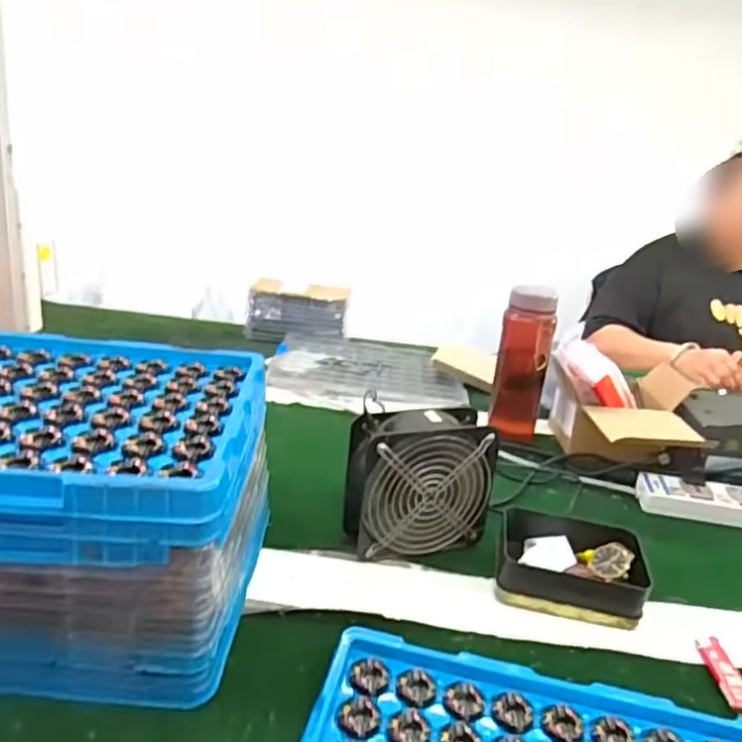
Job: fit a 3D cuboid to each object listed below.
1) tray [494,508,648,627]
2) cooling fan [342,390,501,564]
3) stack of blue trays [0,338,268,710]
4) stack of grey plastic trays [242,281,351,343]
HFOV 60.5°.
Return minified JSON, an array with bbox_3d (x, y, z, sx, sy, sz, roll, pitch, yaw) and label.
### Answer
[{"bbox_3d":[0.204,0.198,0.657,0.144,0.044,0.107,9,22,12],"label":"tray"},{"bbox_3d":[0.050,0.123,0.691,0.154,0.154,0.069,-3,23,-19],"label":"cooling fan"},{"bbox_3d":[-0.298,0.102,0.574,0.377,0.187,0.286,4,21,-2],"label":"stack of blue trays"},{"bbox_3d":[-0.147,-0.128,1.320,0.206,0.080,0.142,6,21,5],"label":"stack of grey plastic trays"}]

